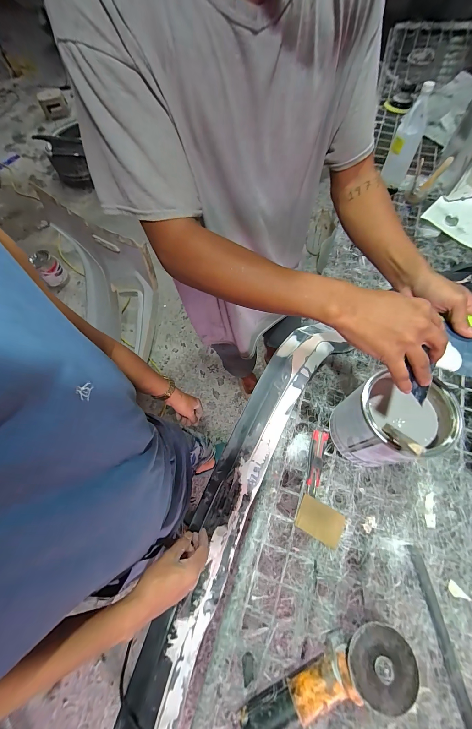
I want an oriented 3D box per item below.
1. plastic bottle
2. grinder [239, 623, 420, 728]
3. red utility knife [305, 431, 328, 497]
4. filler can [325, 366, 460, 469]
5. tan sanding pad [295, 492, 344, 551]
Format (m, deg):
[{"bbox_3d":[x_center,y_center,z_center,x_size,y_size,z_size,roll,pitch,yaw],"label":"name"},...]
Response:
[{"bbox_3d":[0.559,-0.736,0.867,0.078,0.252,0.075,12,43,9],"label":"plastic bottle"},{"bbox_3d":[0.110,0.525,0.430,0.353,0.083,0.099,-21,65,-4],"label":"grinder"},{"bbox_3d":[0.184,0.223,0.615,0.036,0.020,0.144,16,65,11],"label":"red utility knife"},{"bbox_3d":[0.311,0.121,0.552,0.176,0.216,0.158,-20,64,-5],"label":"filler can"},{"bbox_3d":[0.179,0.334,0.567,0.095,0.010,0.068,26,67,15],"label":"tan sanding pad"}]

